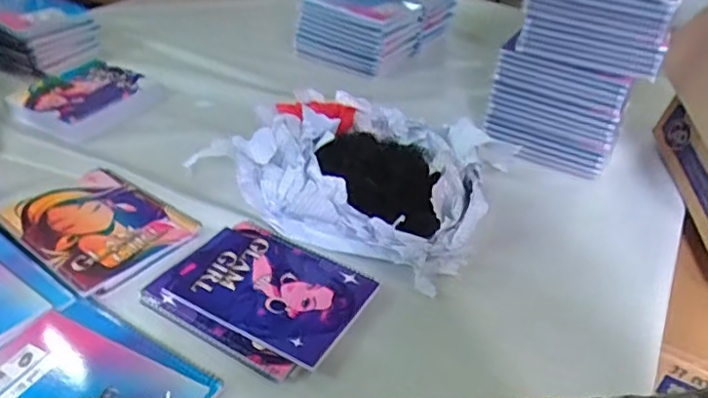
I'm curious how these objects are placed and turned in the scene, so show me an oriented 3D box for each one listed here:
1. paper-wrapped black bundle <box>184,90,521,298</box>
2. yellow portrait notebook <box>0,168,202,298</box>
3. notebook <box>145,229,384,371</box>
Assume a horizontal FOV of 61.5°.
[{"bbox_3d":[0.005,-0.038,0.813,0.353,0.100,0.245,20,37,17],"label":"paper-wrapped black bundle"},{"bbox_3d":[-0.314,0.028,0.738,0.207,0.009,0.167,25,39,24],"label":"yellow portrait notebook"},{"bbox_3d":[-0.096,0.097,0.679,0.211,0.009,0.146,22,37,20],"label":"notebook"}]

